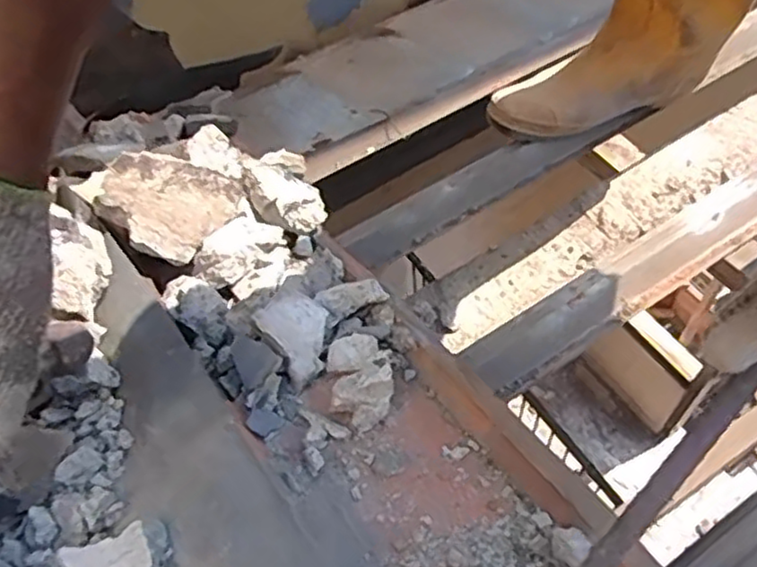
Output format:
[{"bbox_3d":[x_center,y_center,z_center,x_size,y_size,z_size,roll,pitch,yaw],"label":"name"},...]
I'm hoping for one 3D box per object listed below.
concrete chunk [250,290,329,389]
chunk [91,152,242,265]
[{"bbox_3d":[-0.058,0.034,0.513,0.049,0.024,0.066,-33,60,-18],"label":"concrete chunk"},{"bbox_3d":[-0.186,-0.076,0.602,0.099,0.043,0.102,23,60,18],"label":"chunk"}]

